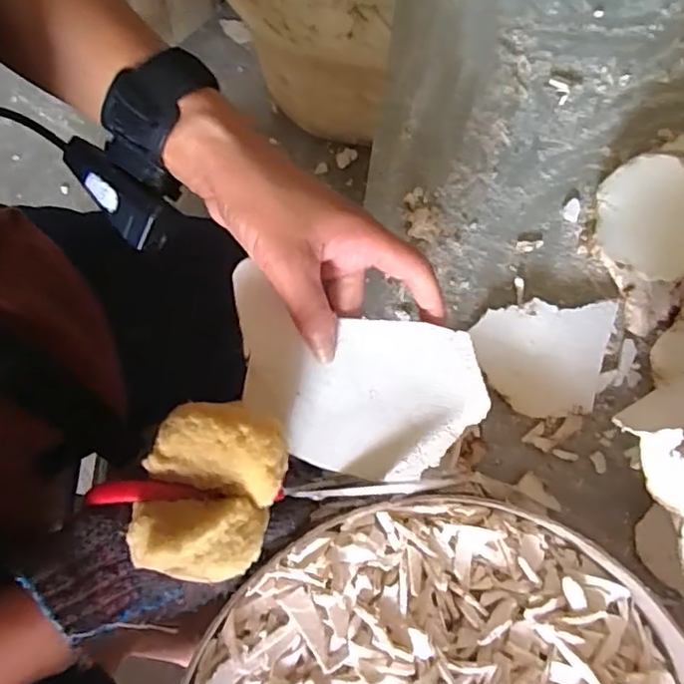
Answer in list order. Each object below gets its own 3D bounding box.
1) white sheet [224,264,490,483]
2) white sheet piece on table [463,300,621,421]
[{"bbox_3d":[0.004,0.023,0.322,0.139,0.021,0.086,14,73,2],"label":"white sheet"},{"bbox_3d":[0.142,0.012,0.416,0.098,0.006,0.078,0,75,-3],"label":"white sheet piece on table"}]

